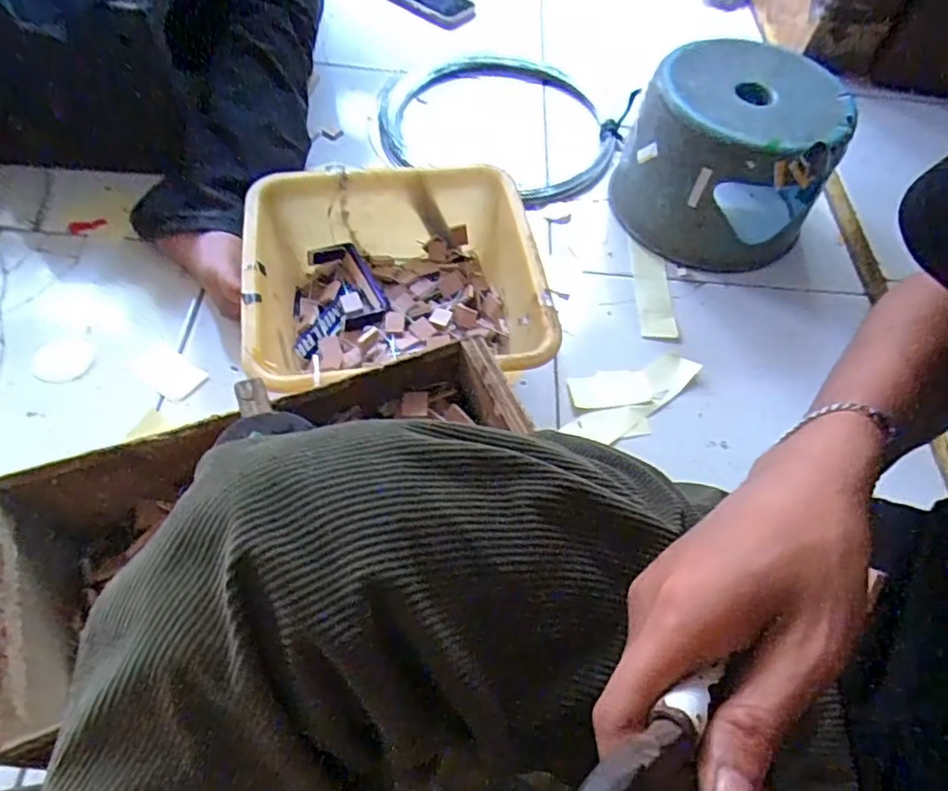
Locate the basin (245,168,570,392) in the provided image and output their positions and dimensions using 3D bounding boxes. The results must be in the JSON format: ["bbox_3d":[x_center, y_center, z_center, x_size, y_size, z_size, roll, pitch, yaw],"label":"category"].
[{"bbox_3d":[-0.076,-0.090,0.628,0.270,0.128,0.261,-7,58,-10],"label":"basin"}]

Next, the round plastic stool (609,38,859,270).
[{"bbox_3d":[0.311,-0.291,0.779,0.228,0.194,0.212,2,57,-3],"label":"round plastic stool"}]

